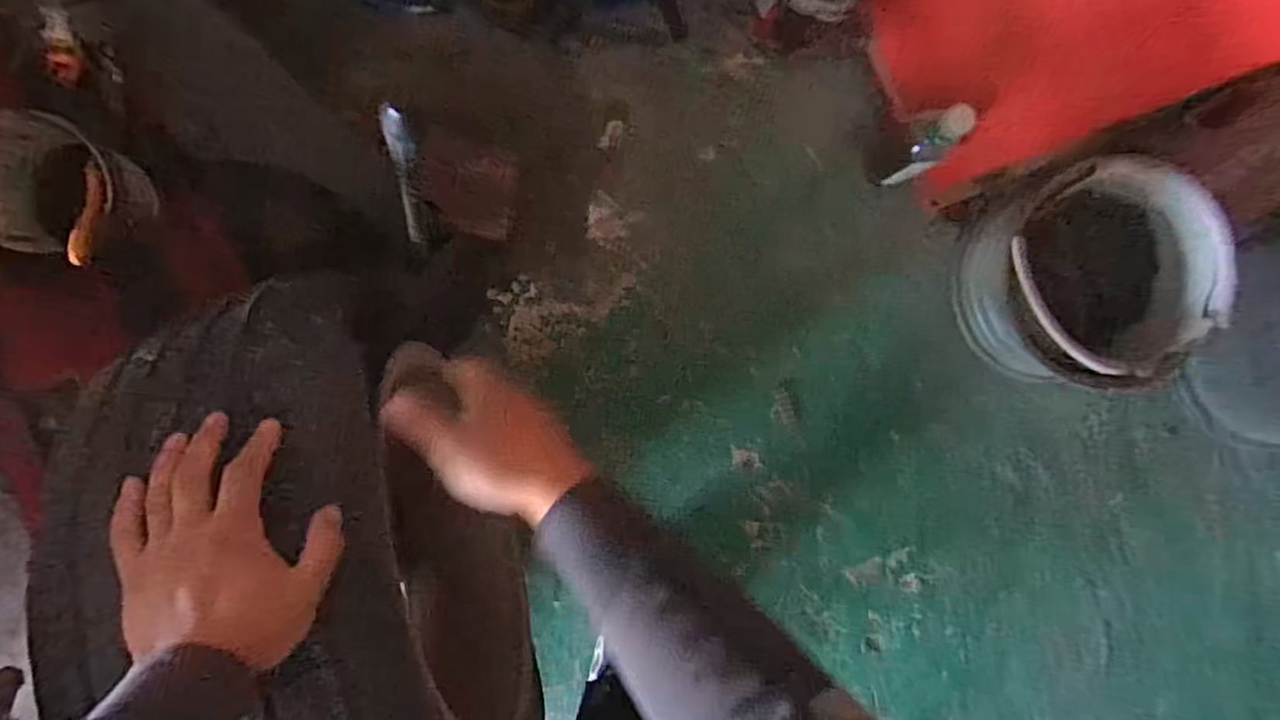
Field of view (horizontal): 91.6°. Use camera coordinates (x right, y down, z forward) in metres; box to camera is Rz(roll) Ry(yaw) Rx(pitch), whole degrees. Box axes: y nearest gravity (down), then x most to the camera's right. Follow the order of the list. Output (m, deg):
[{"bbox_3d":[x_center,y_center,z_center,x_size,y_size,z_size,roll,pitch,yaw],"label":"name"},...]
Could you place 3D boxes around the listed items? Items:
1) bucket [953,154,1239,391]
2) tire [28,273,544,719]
[{"bbox_3d":[0.740,-0.141,1.020,0.374,0.161,0.357,0,94,-4],"label":"bucket"},{"bbox_3d":[-0.293,0.221,0.629,0.202,0.466,0.547,-17,95,-3],"label":"tire"}]

